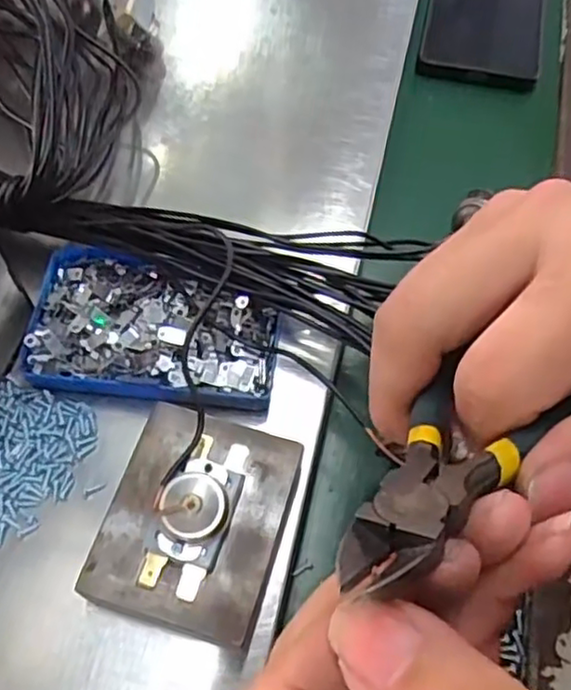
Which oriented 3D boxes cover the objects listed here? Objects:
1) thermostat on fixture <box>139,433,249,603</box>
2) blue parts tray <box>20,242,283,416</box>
[{"bbox_3d":[-0.032,0.060,0.247,0.026,0.020,0.059,15,63,5],"label":"thermostat on fixture"},{"bbox_3d":[-0.060,-0.009,0.312,0.112,0.017,0.070,6,62,0],"label":"blue parts tray"}]

